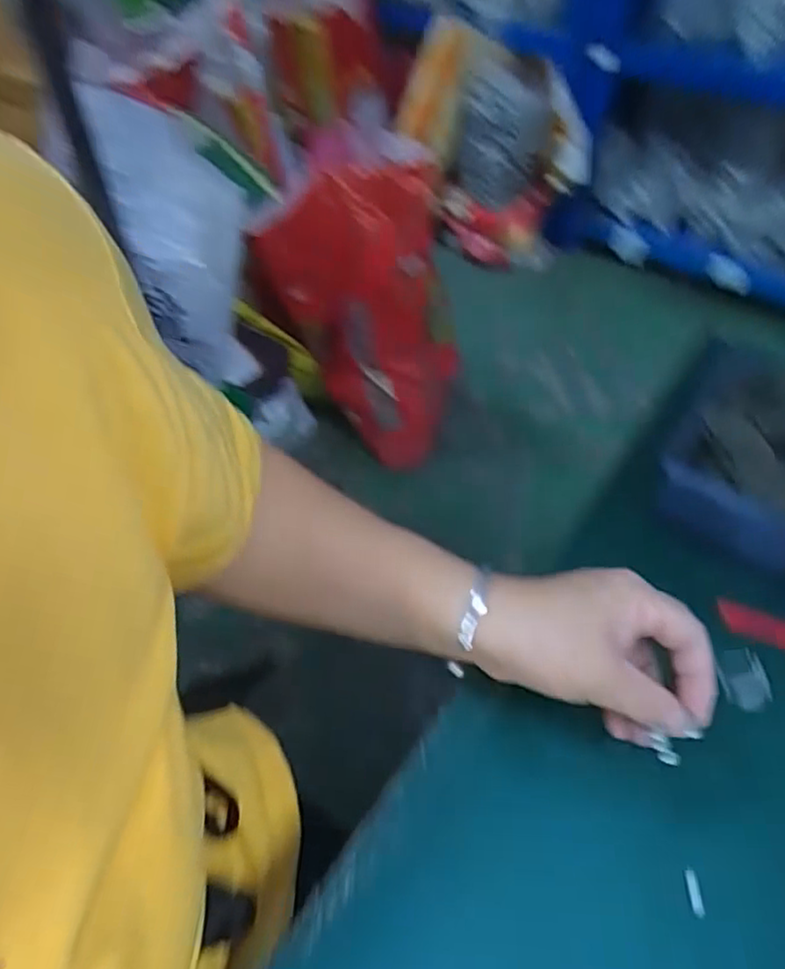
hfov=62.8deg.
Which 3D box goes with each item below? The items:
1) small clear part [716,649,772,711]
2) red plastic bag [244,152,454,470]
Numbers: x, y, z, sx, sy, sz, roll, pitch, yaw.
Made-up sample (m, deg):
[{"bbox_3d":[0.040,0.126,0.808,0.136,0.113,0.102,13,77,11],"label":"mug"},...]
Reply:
[{"bbox_3d":[0.197,0.107,0.359,0.021,0.014,0.033,1,48,1],"label":"small clear part"},{"bbox_3d":[-0.067,-0.347,1.359,0.382,0.585,0.130,20,51,17],"label":"red plastic bag"}]

